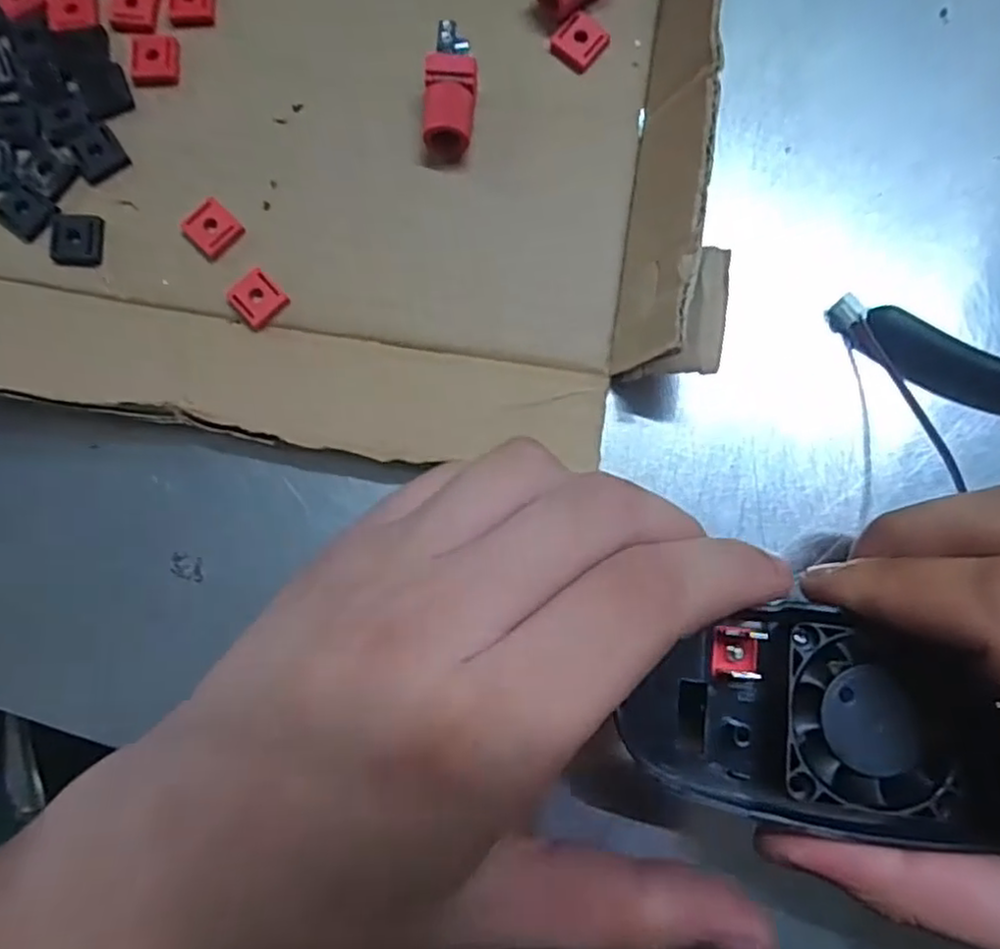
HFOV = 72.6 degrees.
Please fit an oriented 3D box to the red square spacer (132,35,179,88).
[{"bbox_3d":[-0.102,-0.122,0.200,0.013,0.004,0.015,-3,85,1],"label":"red square spacer"}]

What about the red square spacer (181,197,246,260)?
[{"bbox_3d":[-0.083,-0.070,0.195,0.012,0.004,0.014,45,88,5],"label":"red square spacer"}]

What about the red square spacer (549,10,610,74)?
[{"bbox_3d":[0.024,-0.128,0.201,0.014,0.004,0.014,43,87,5],"label":"red square spacer"}]

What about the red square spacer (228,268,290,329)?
[{"bbox_3d":[-0.069,-0.050,0.195,0.013,0.004,0.013,-45,85,-2],"label":"red square spacer"}]

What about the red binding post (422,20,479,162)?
[{"bbox_3d":[-0.014,-0.109,0.193,0.015,0.010,0.035,4,99,1],"label":"red binding post"}]

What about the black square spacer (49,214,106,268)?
[{"bbox_3d":[-0.121,-0.067,0.194,0.014,0.004,0.015,2,85,2],"label":"black square spacer"}]

